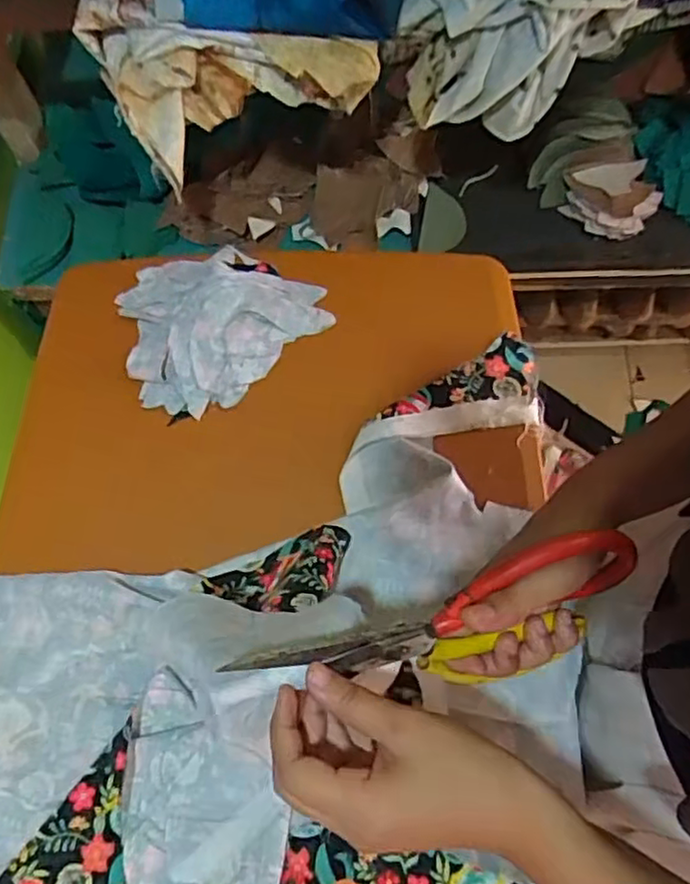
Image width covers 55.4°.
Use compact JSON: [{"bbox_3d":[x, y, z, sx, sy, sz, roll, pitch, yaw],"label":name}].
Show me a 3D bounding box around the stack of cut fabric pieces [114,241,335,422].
[{"bbox_3d":[-0.135,-0.125,0.646,0.188,0.022,0.169,-39,72,-13],"label":"stack of cut fabric pieces"}]

